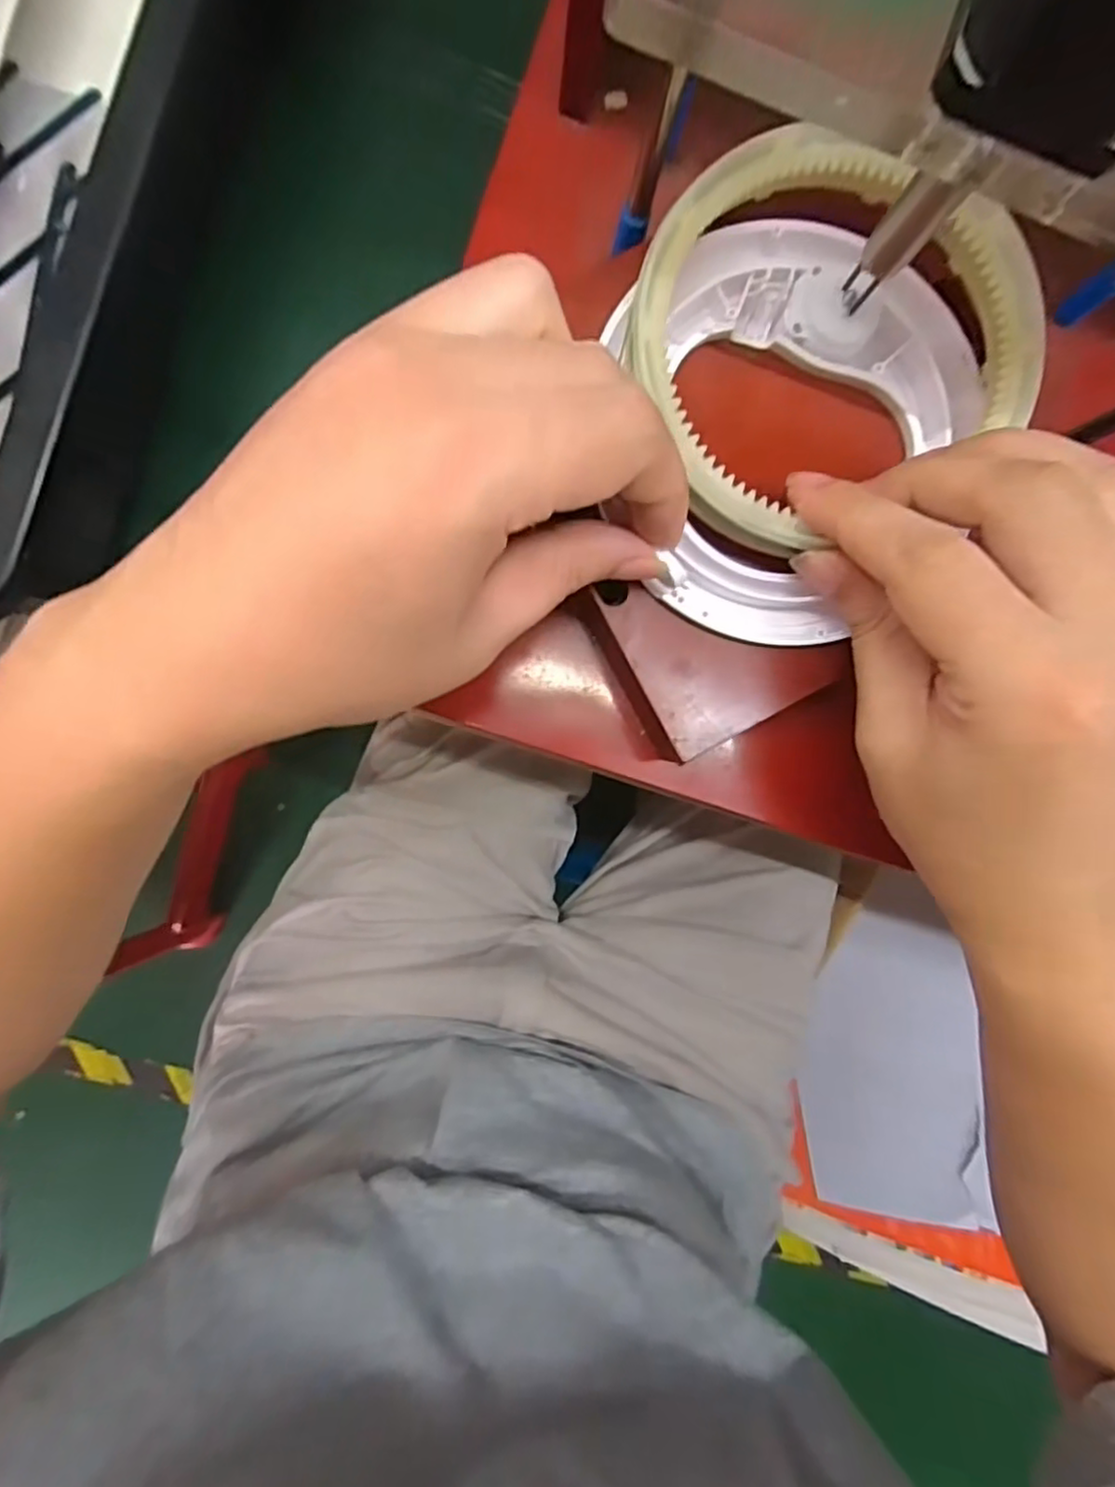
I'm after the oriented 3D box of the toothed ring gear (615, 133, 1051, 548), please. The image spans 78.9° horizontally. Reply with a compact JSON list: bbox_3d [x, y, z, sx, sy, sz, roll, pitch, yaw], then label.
[{"bbox_3d":[0.079,-0.125,0.205,0.118,0.017,0.106,-32,93,-4],"label":"toothed ring gear"}]

